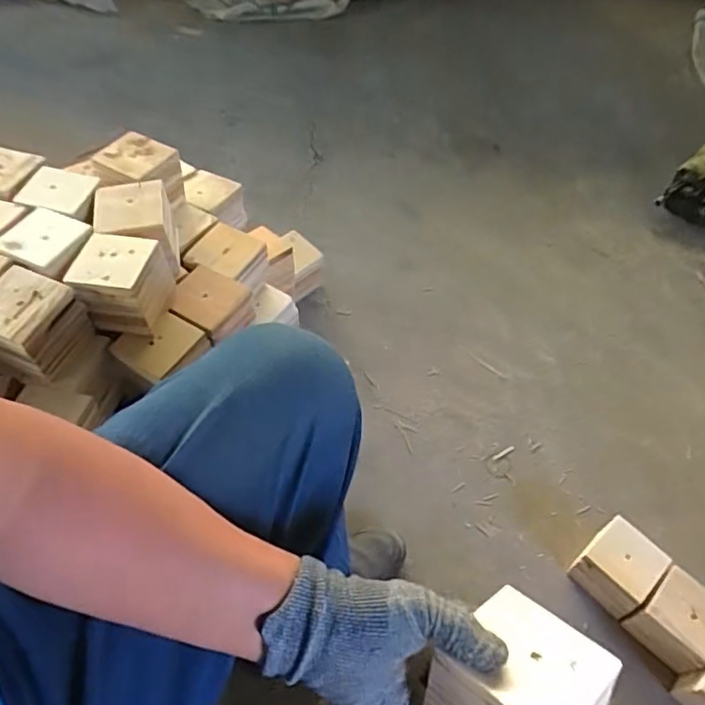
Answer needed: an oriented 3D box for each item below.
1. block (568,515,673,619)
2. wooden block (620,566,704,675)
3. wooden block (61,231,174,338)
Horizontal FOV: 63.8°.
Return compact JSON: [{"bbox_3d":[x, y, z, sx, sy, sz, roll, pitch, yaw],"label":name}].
[{"bbox_3d":[0.390,0.315,0.835,0.104,0.091,0.093,-37,62,-26],"label":"block"},{"bbox_3d":[0.457,0.380,0.801,0.105,0.076,0.095,-34,61,-25],"label":"wooden block"},{"bbox_3d":[-0.293,-0.088,0.727,0.098,0.085,0.093,5,52,2],"label":"wooden block"}]

